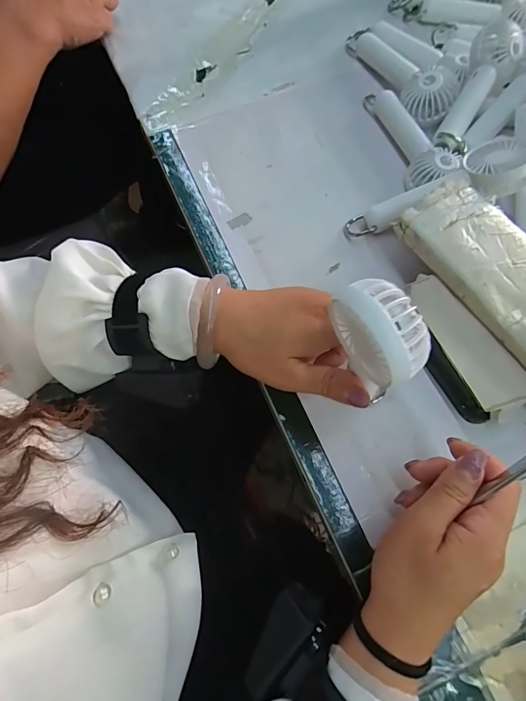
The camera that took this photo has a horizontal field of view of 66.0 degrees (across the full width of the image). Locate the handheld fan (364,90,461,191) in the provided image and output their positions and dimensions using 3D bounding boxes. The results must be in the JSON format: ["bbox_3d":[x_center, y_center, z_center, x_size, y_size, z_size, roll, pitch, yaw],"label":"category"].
[{"bbox_3d":[0.153,-0.223,0.422,0.044,0.036,0.148,-13,69,-5],"label":"handheld fan"}]

